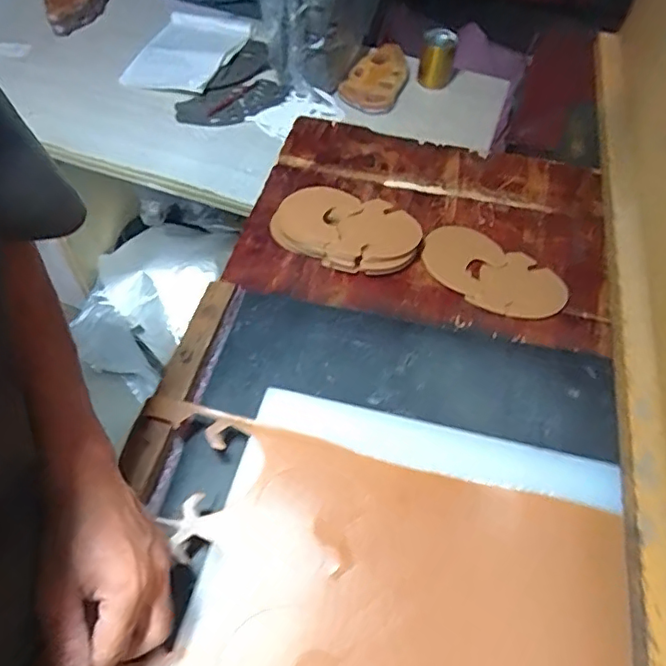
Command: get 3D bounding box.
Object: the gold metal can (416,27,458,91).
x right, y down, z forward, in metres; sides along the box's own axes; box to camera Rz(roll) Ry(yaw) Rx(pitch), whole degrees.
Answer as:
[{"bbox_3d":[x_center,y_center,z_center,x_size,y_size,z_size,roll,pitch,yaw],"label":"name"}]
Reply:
[{"bbox_3d":[0.218,-0.576,1.186,0.068,0.098,0.071,11,56,2],"label":"gold metal can"}]

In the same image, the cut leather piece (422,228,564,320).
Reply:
[{"bbox_3d":[0.195,-0.077,0.697,0.178,0.018,0.103,33,60,19],"label":"cut leather piece"}]

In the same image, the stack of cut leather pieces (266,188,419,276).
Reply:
[{"bbox_3d":[0.015,-0.131,0.719,0.185,0.035,0.115,8,55,3],"label":"stack of cut leather pieces"}]

